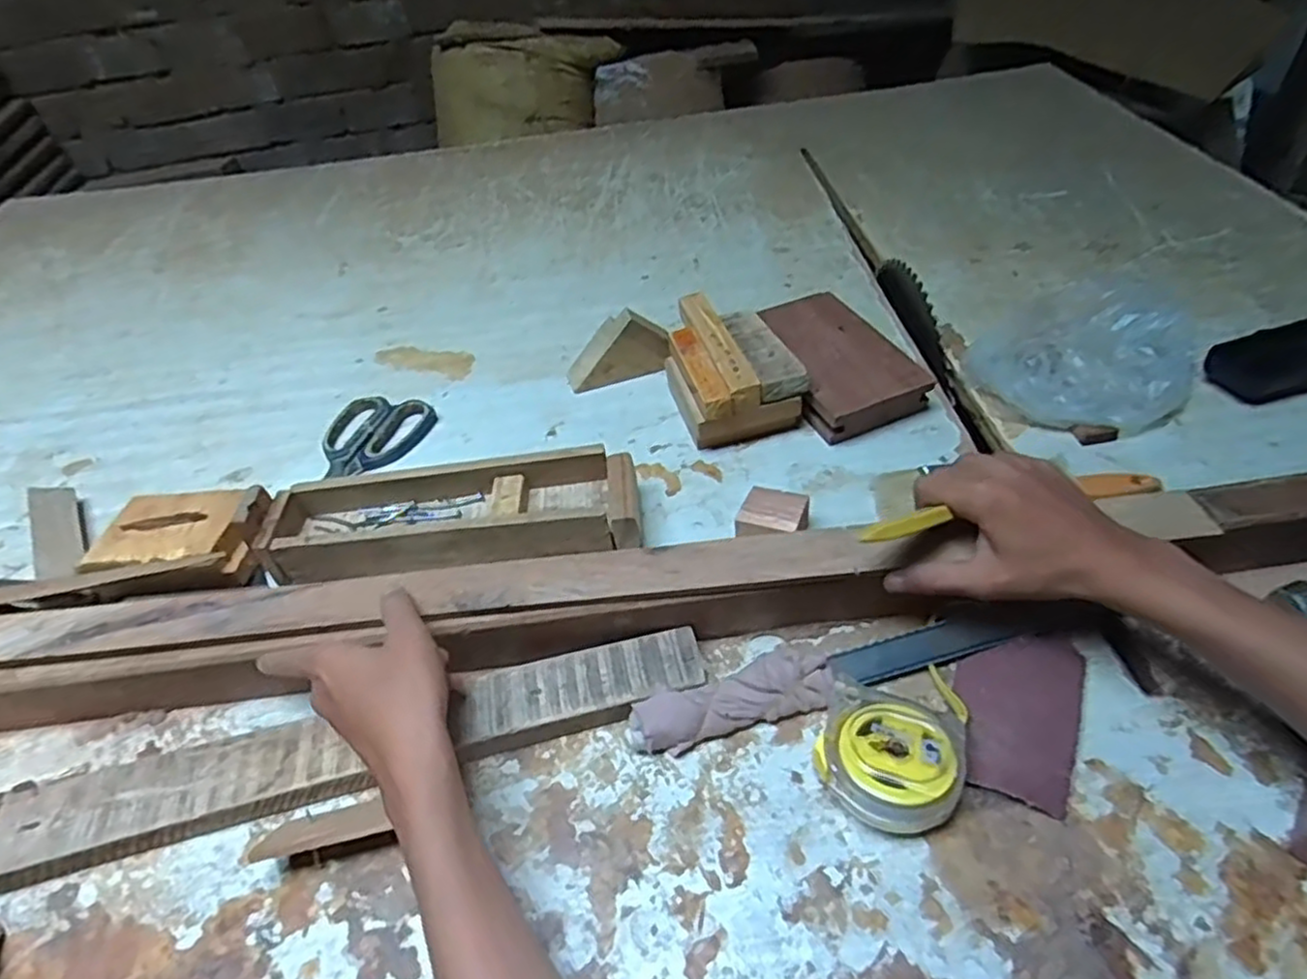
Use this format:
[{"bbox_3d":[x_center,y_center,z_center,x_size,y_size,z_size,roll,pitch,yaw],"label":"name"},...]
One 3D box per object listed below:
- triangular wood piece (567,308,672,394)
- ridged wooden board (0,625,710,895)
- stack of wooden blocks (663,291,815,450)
[{"bbox_3d":[-0.033,-0.128,0.656,0.094,0.059,0.037,-6,44,2],"label":"triangular wood piece"},{"bbox_3d":[-0.168,0.150,0.414,0.400,0.022,0.052,-14,45,-6],"label":"ridged wooden board"},{"bbox_3d":[0.060,-0.104,0.617,0.089,0.061,0.149,-16,45,-8],"label":"stack of wooden blocks"}]

